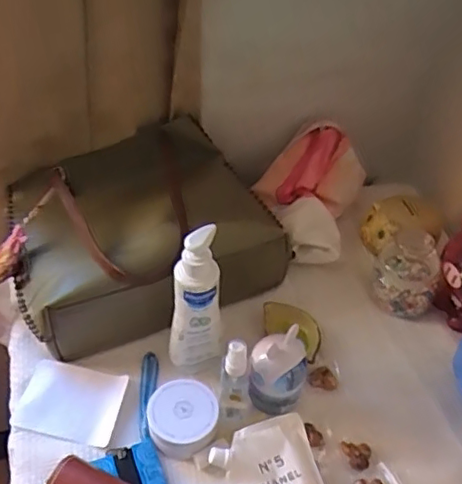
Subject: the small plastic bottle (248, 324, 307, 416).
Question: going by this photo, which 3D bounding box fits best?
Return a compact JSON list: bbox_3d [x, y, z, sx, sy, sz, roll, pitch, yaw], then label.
[{"bbox_3d":[0.052,0.145,0.667,0.063,0.089,0.058,6,46,2],"label":"small plastic bottle"}]

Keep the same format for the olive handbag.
[{"bbox_3d":[-0.118,-0.019,0.808,0.343,0.102,0.298,-17,49,-19],"label":"olive handbag"}]

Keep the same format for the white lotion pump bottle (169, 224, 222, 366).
[{"bbox_3d":[-0.039,0.063,0.659,0.056,0.183,0.046,-2,46,-6],"label":"white lotion pump bottle"}]

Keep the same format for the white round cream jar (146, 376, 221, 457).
[{"bbox_3d":[-0.053,0.192,0.660,0.073,0.038,0.075,2,46,-2],"label":"white round cream jar"}]

